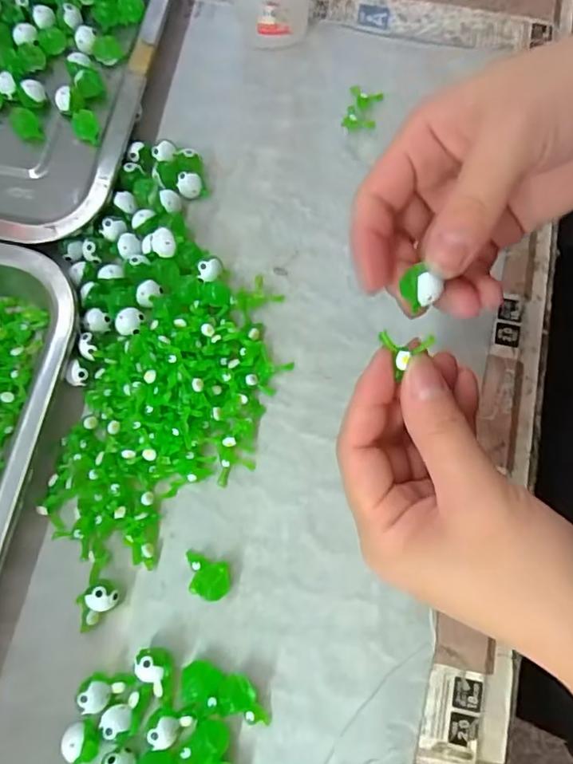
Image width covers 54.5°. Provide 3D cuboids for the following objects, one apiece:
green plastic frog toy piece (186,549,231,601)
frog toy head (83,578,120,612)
[{"bbox_3d":[-0.037,0.092,0.263,0.023,0.011,0.017,16,75,4],"label":"green plastic frog toy piece"},{"bbox_3d":[-0.085,0.100,0.259,0.015,0.016,0.013,32,77,7],"label":"frog toy head"}]

